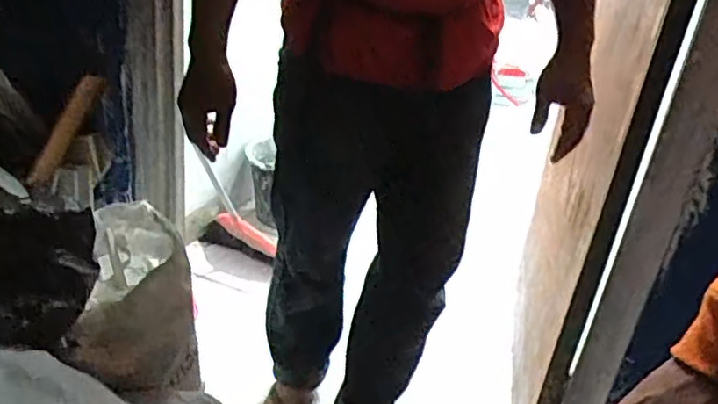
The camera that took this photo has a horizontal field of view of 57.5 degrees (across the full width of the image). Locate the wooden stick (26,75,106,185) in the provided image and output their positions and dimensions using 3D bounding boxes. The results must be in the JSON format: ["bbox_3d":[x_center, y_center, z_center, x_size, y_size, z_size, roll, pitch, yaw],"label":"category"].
[{"bbox_3d":[-0.523,-0.120,1.158,0.034,0.288,0.036,44,31,-3],"label":"wooden stick"}]

